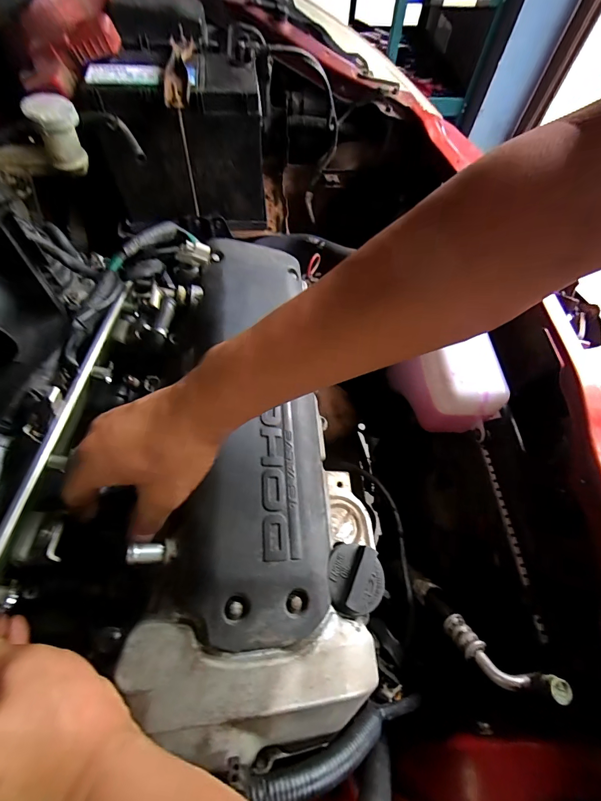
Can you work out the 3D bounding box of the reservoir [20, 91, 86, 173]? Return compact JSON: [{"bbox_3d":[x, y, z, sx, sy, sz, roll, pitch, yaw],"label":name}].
[{"bbox_3d":[-0.275,-0.306,0.417,0.048,0.067,0.044,-26,67,-15],"label":"reservoir"}]

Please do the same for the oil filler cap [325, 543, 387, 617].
[{"bbox_3d":[0.046,0.147,0.296,0.050,0.021,0.051,1,63,-2],"label":"oil filler cap"}]

